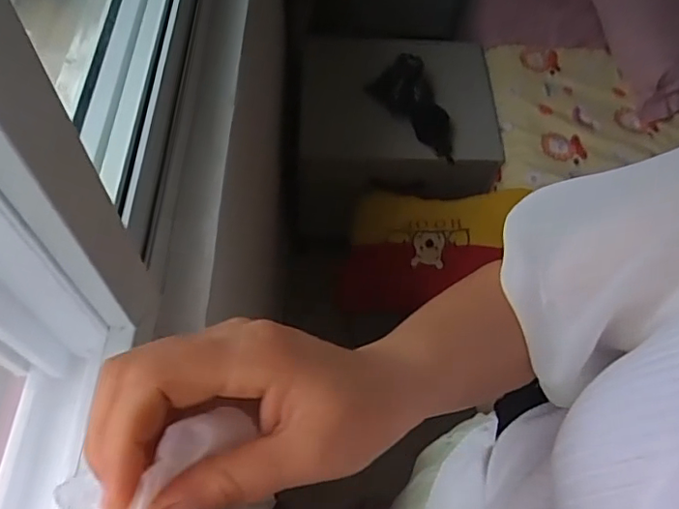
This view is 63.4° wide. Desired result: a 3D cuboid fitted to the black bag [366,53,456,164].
[{"bbox_3d":[0.185,-0.330,1.271,0.122,0.057,0.258,-35,88,-21],"label":"black bag"}]

